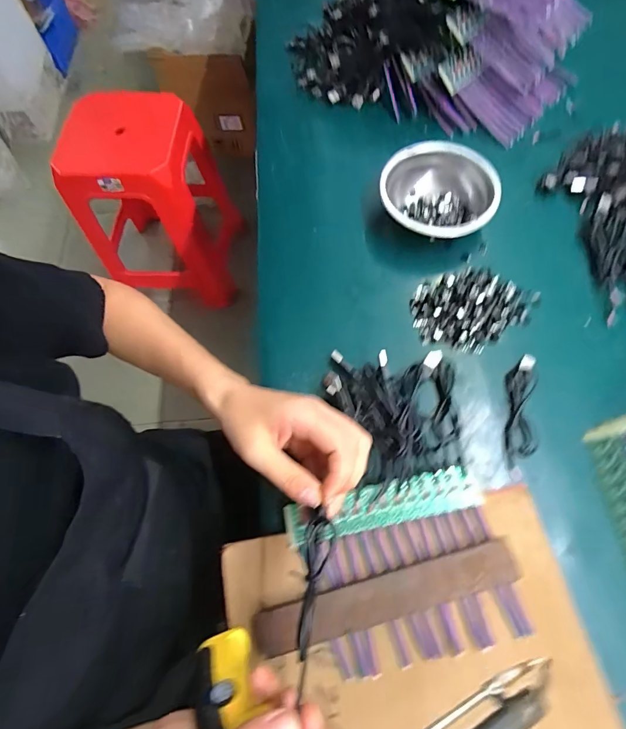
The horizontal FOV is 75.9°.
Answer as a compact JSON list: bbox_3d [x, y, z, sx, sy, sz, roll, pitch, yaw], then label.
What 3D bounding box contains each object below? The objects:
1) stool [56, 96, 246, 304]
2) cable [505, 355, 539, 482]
[{"bbox_3d":[-0.403,-0.448,1.126,0.322,0.455,0.364,8,68,7],"label":"stool"},{"bbox_3d":[0.195,0.047,0.372,0.025,0.011,0.116,8,69,5],"label":"cable"}]

